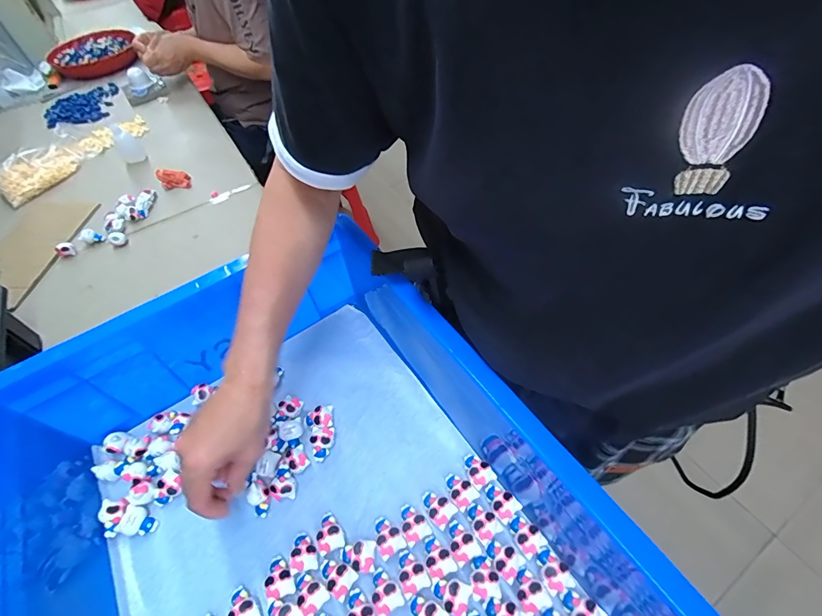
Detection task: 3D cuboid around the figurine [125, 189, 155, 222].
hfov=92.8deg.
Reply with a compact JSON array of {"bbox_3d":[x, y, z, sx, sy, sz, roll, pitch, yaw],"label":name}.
[{"bbox_3d":[-0.504,-0.193,0.734,0.028,0.020,0.080,-3,53,3],"label":"figurine"}]

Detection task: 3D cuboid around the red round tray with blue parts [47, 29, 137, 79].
[{"bbox_3d":[-0.915,-0.738,1.142,0.229,0.052,0.216,-40,60,-22],"label":"red round tray with blue parts"}]

